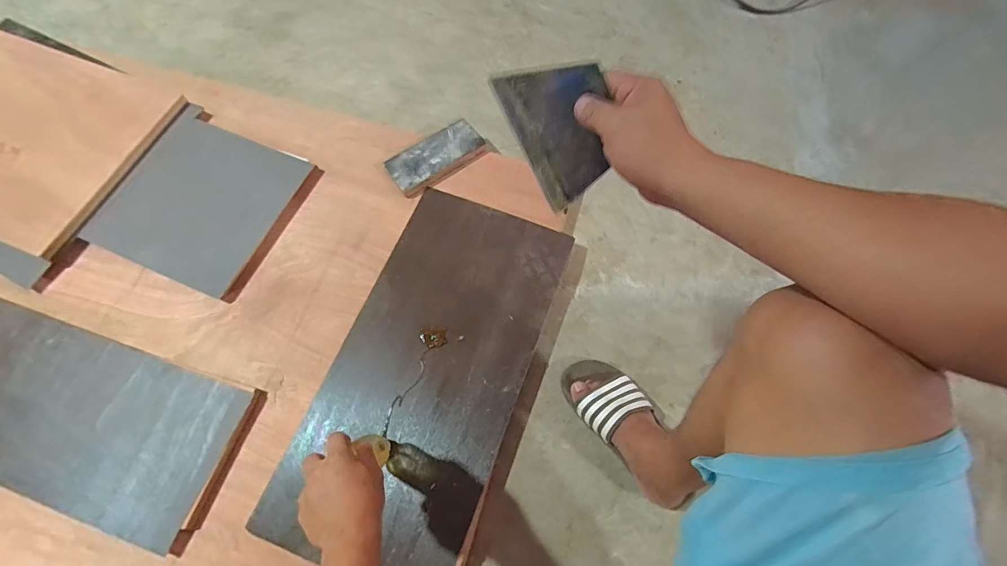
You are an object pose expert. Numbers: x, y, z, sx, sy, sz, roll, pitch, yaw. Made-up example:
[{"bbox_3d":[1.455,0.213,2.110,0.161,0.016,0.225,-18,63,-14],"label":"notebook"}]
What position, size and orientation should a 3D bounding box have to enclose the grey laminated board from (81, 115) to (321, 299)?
[{"bbox_3d":[-0.573,-0.165,0.849,0.286,0.015,0.302,24,71,0],"label":"grey laminated board"}]

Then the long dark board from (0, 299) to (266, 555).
[{"bbox_3d":[-0.963,0.119,0.738,1.136,0.036,0.241,17,66,7],"label":"long dark board"}]

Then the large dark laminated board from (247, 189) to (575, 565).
[{"bbox_3d":[-0.120,0.133,0.737,0.300,0.029,0.624,20,69,7],"label":"large dark laminated board"}]

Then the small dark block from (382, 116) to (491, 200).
[{"bbox_3d":[-0.135,-0.253,0.901,0.195,0.031,0.100,-31,69,-14],"label":"small dark block"}]

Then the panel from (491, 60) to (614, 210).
[{"bbox_3d":[0.056,-0.141,0.406,0.093,0.128,0.004,-17,22,33],"label":"panel"}]

